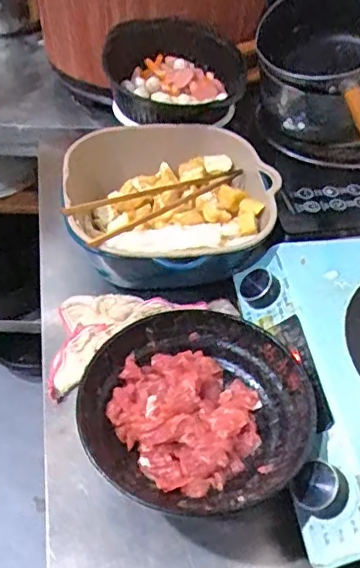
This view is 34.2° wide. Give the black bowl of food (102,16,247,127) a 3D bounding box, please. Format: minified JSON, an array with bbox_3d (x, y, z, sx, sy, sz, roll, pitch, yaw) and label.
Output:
[{"bbox_3d":[-0.012,-0.285,0.798,0.178,0.104,0.117,-14,48,-14],"label":"black bowl of food"}]

